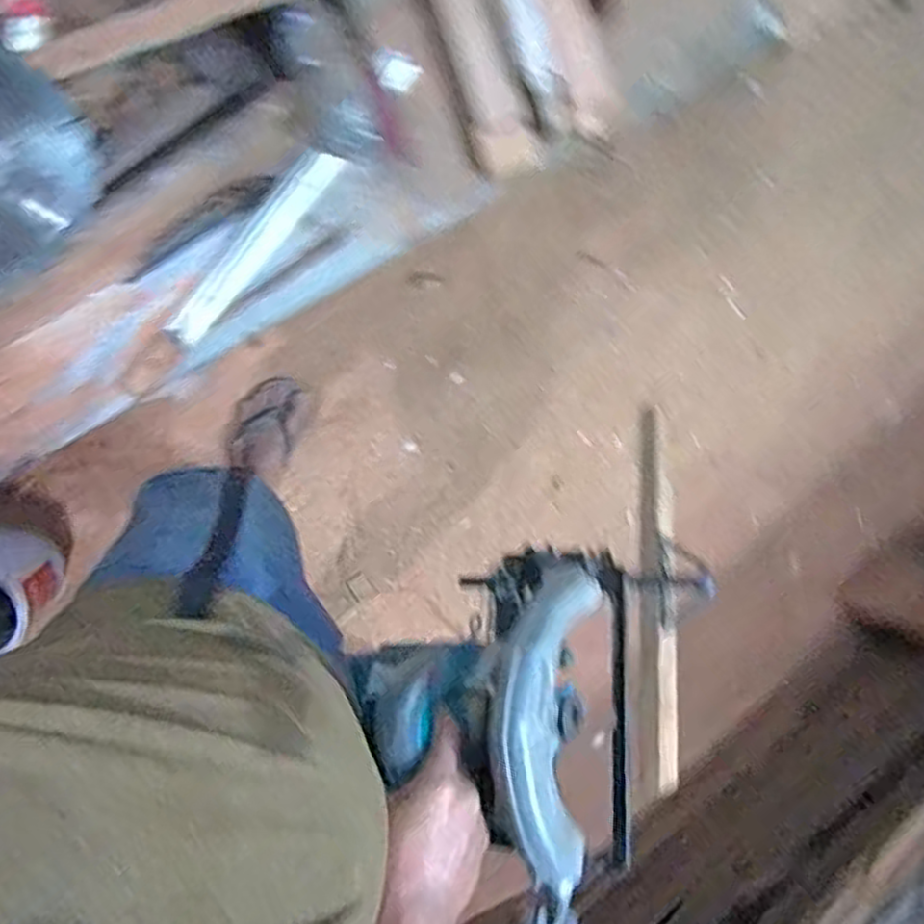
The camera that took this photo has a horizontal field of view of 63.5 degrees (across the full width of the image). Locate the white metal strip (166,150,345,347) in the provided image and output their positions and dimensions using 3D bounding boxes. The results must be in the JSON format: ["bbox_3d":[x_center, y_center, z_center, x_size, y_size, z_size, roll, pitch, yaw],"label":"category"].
[{"bbox_3d":[-0.231,-0.238,0.825,0.040,0.021,0.259,41,92,13],"label":"white metal strip"}]

